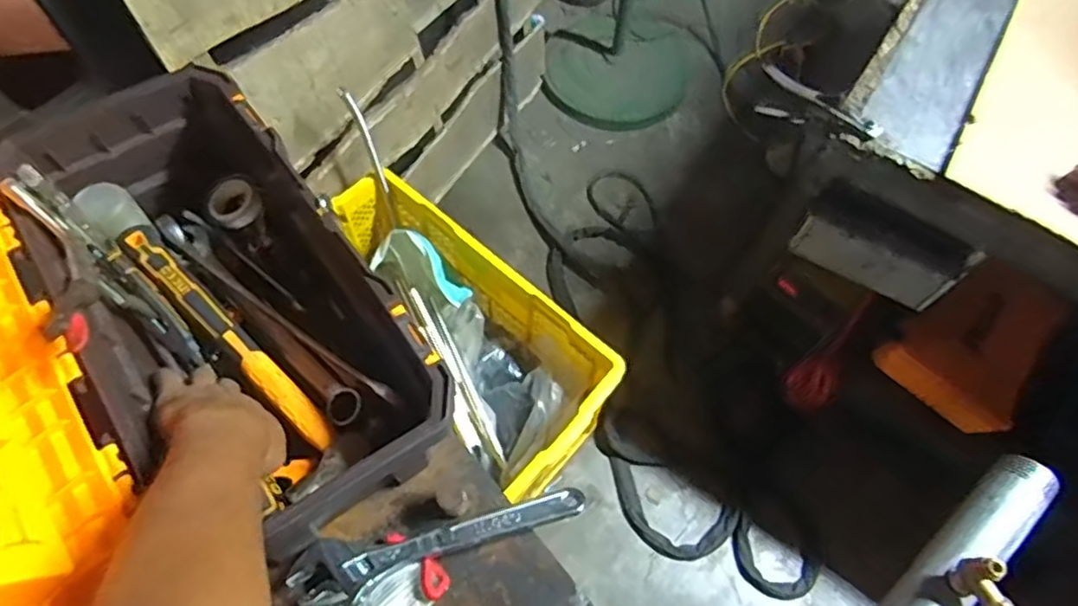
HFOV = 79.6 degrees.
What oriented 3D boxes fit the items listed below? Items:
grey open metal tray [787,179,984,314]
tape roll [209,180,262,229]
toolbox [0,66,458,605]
[{"bbox_3d":[0.494,-0.079,0.941,0.219,0.132,0.043,27,65,10],"label":"grey open metal tray"},{"bbox_3d":[-0.321,-0.104,0.683,0.042,0.023,0.047,39,67,15],"label":"tape roll"},{"bbox_3d":[-0.317,-0.013,0.464,0.321,0.319,0.418,-33,69,-18],"label":"toolbox"}]

